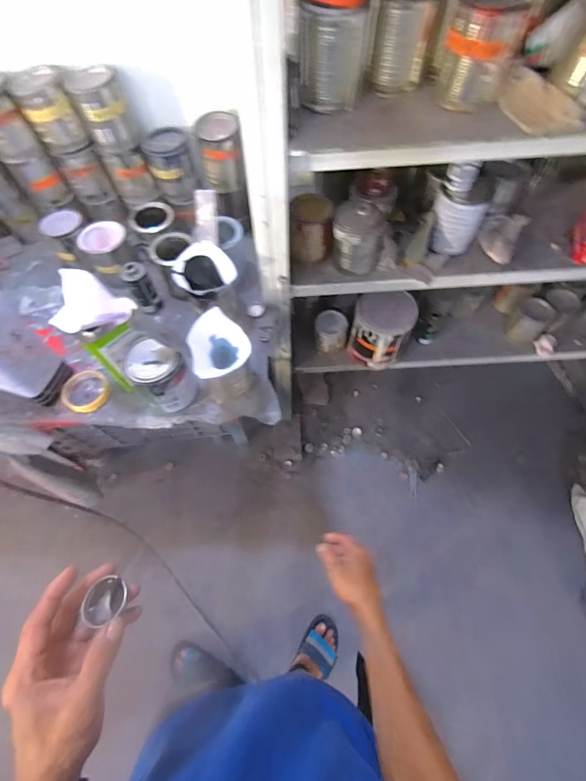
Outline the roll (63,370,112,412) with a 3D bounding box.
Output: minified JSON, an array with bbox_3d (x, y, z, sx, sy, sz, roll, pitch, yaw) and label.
[{"bbox_3d":[-0.442,-0.001,0.744,0.102,0.027,0.091,26,66,12],"label":"roll"}]

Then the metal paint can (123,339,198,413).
[{"bbox_3d":[-0.257,-0.022,0.688,0.101,0.149,0.090,33,67,15],"label":"metal paint can"}]

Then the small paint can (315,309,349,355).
[{"bbox_3d":[0.119,-0.181,1.088,0.098,0.109,0.097,0,63,-1],"label":"small paint can"}]

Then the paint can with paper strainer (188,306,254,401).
[{"bbox_3d":[-0.135,-0.059,0.696,0.107,0.145,0.135,-15,64,-8],"label":"paint can with paper strainer"}]

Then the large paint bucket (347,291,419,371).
[{"bbox_3d":[0.258,-0.176,1.040,0.164,0.195,0.152,0,63,-1],"label":"large paint bucket"}]

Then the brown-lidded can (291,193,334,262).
[{"bbox_3d":[0.041,-0.357,0.777,0.085,0.105,0.082,4,63,1],"label":"brown-lidded can"}]

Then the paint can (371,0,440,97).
[{"bbox_3d":[0.163,-0.523,0.524,0.082,0.108,0.086,11,64,5],"label":"paint can"}]

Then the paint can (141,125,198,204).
[{"bbox_3d":[-0.282,-0.524,0.825,0.094,0.126,0.094,0,63,-1],"label":"paint can"}]

